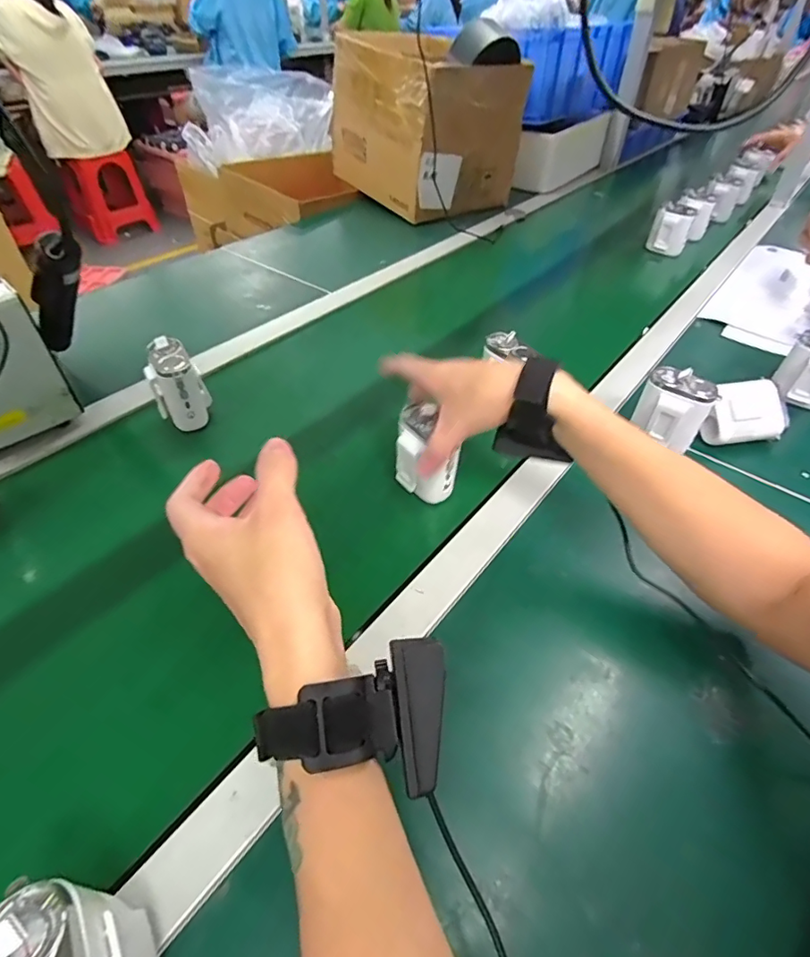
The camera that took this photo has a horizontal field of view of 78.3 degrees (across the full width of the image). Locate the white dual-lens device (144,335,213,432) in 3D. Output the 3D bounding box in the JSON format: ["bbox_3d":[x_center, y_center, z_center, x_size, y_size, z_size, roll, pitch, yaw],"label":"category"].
[{"bbox_3d":[-0.256,-0.106,0.562,0.055,0.084,0.058,-18,49,-18],"label":"white dual-lens device"}]

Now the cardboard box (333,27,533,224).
[{"bbox_3d":[0.042,-0.767,1.100,0.282,0.269,0.364,-30,55,-28],"label":"cardboard box"}]

